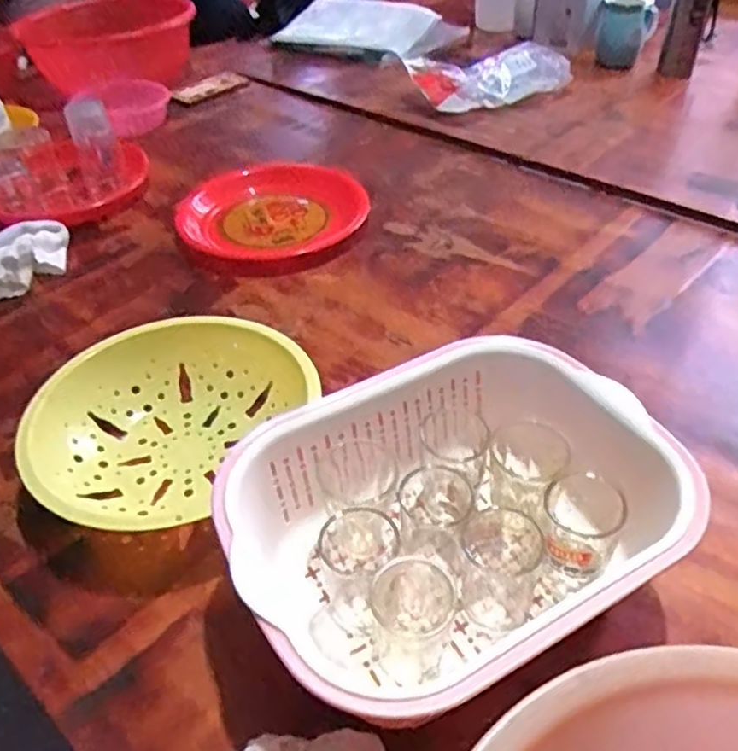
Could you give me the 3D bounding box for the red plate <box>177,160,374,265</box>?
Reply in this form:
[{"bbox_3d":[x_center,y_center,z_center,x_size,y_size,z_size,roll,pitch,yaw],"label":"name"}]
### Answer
[{"bbox_3d":[-0.134,-0.235,0.924,0.248,0.038,0.236,-2,43,2],"label":"red plate"}]

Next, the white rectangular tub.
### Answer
[{"bbox_3d":[0.064,0.111,0.486,0.305,0.123,0.234,-24,46,-20],"label":"white rectangular tub"}]

